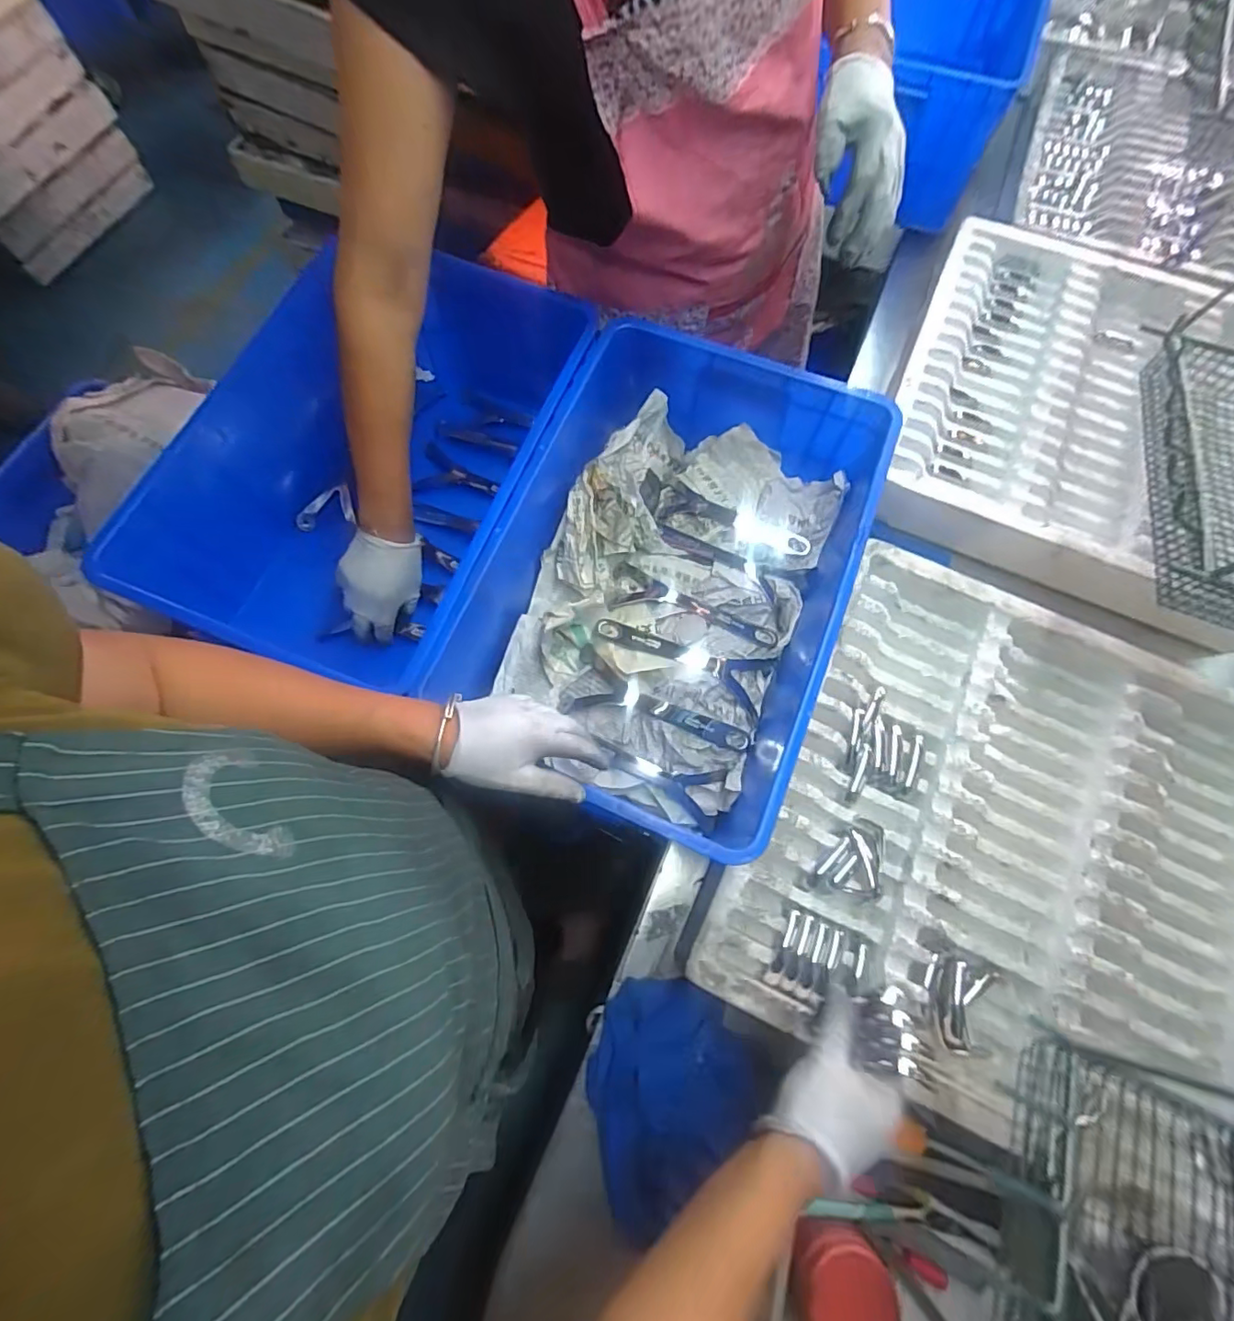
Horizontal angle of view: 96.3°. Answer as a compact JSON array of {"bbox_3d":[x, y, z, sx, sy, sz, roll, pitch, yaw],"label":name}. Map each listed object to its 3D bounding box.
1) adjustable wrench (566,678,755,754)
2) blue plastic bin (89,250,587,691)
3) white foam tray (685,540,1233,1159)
[{"bbox_3d":[0.054,0.060,0.632,0.204,0.016,0.046,16,73,5],"label":"adjustable wrench"},{"bbox_3d":[-0.271,-0.229,0.690,0.357,0.217,0.496,21,73,7],"label":"blue plastic bin"},{"bbox_3d":[0.421,0.199,0.609,0.518,0.063,0.549,26,74,9],"label":"white foam tray"}]

